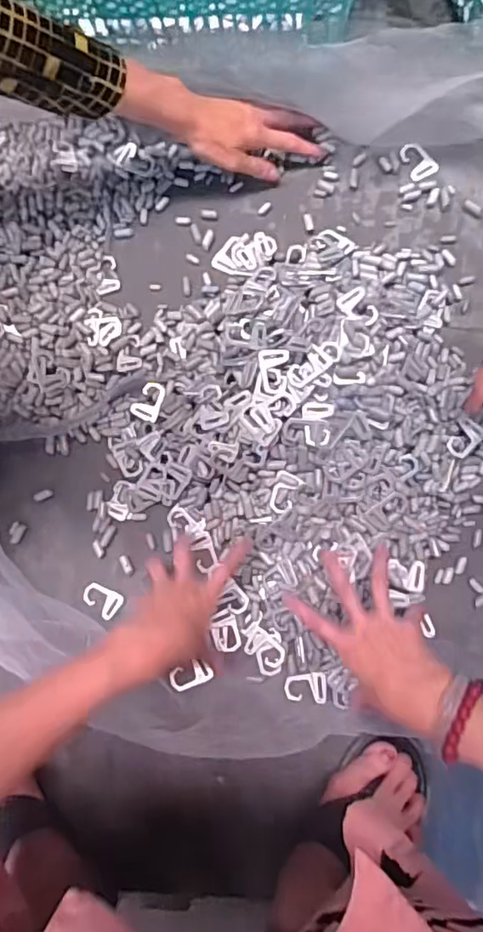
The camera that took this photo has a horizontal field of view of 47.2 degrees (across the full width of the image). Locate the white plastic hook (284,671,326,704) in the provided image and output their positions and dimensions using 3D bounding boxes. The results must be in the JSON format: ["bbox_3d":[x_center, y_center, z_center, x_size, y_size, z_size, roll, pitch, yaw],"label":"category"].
[{"bbox_3d":[0.065,0.222,0.558,0.041,0.006,0.028,6,56,2],"label":"white plastic hook"}]

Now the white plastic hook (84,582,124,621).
[{"bbox_3d":[-0.152,0.145,0.606,0.043,0.006,0.029,33,90,8],"label":"white plastic hook"}]

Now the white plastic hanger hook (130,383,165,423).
[{"bbox_3d":[-0.102,-0.072,0.610,0.034,0.006,0.042,19,91,9],"label":"white plastic hanger hook"}]

